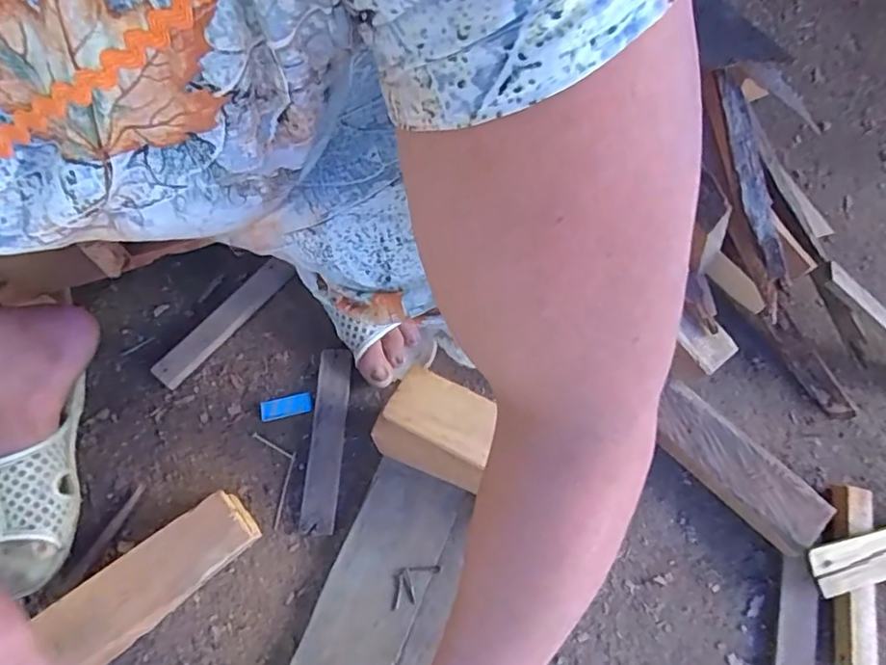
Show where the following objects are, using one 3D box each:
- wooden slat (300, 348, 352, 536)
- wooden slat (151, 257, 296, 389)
[{"bbox_3d":[-0.107,0.097,0.527,0.029,0.012,0.168,2,69,0],"label":"wooden slat"},{"bbox_3d":[-0.219,-0.014,0.569,0.033,0.010,0.163,42,70,-1],"label":"wooden slat"}]

